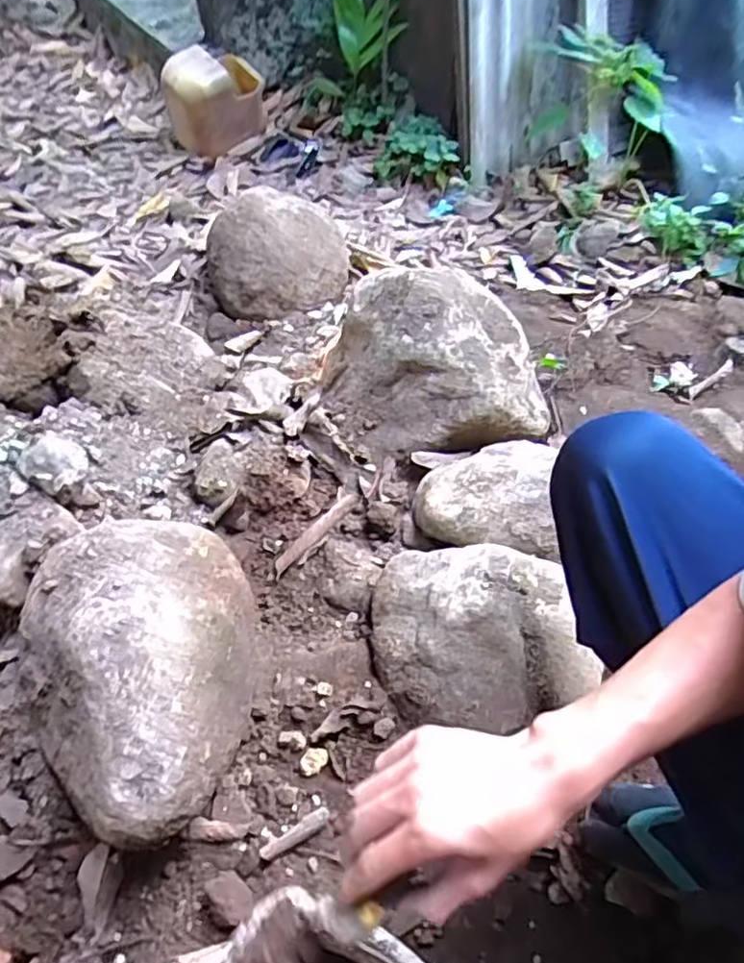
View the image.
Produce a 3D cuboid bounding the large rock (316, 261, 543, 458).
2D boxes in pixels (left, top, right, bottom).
[{"bbox_3d":[0.089,-0.185,0.920,0.324,0.141,0.248,-11,54,-9],"label":"large rock"}]

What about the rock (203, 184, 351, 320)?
[{"bbox_3d":[-0.172,-0.417,1.172,0.263,0.137,0.220,-4,53,-4],"label":"rock"}]

